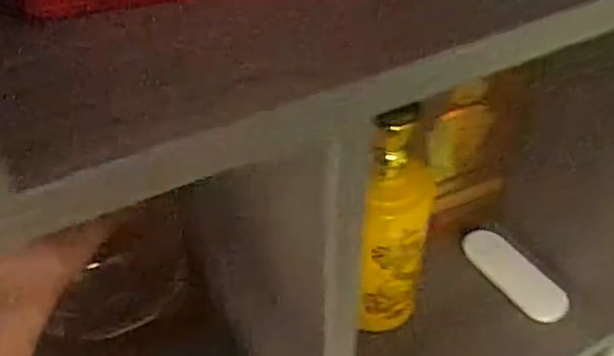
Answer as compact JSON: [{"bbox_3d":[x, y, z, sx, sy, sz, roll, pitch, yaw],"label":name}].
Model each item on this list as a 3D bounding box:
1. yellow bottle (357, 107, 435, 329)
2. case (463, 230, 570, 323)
[{"bbox_3d":[0.074,0.045,0.513,0.053,0.210,0.055,9,44,10],"label":"yellow bottle"},{"bbox_3d":[0.210,0.096,0.624,0.047,0.013,0.118,-25,48,-24],"label":"case"}]

